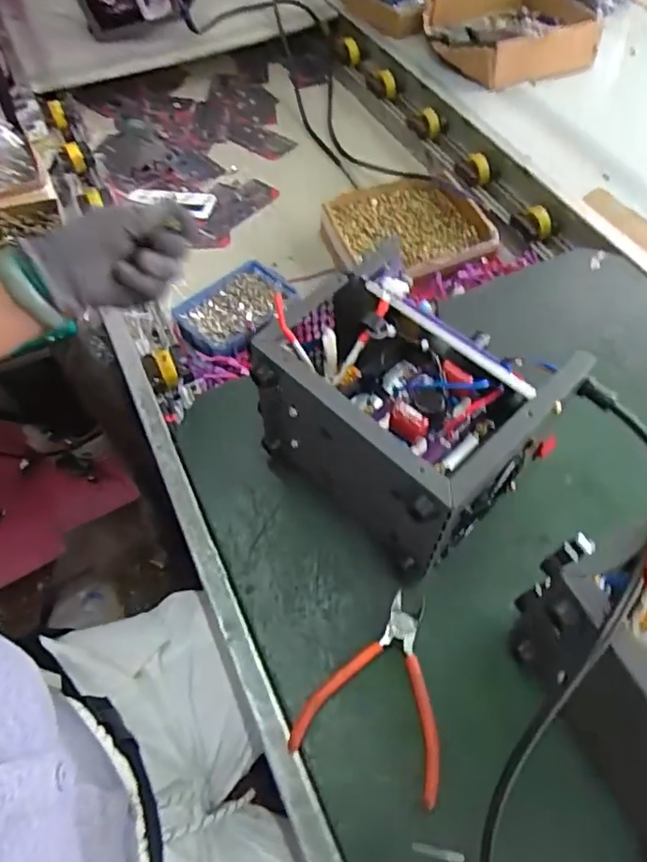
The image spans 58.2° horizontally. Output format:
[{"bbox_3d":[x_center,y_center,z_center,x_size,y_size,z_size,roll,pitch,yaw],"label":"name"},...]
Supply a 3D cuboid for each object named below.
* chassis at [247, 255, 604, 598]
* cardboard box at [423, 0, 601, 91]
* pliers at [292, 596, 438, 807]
[{"bbox_3d":[0.071,-0.017,0.516,0.188,0.158,0.212,-39,64,-21],"label":"chassis"},{"bbox_3d":[0.318,-0.682,0.995,0.287,0.084,0.230,9,58,8],"label":"cardboard box"},{"bbox_3d":[0.051,0.199,0.461,0.110,0.010,0.139,18,60,14],"label":"pliers"}]

